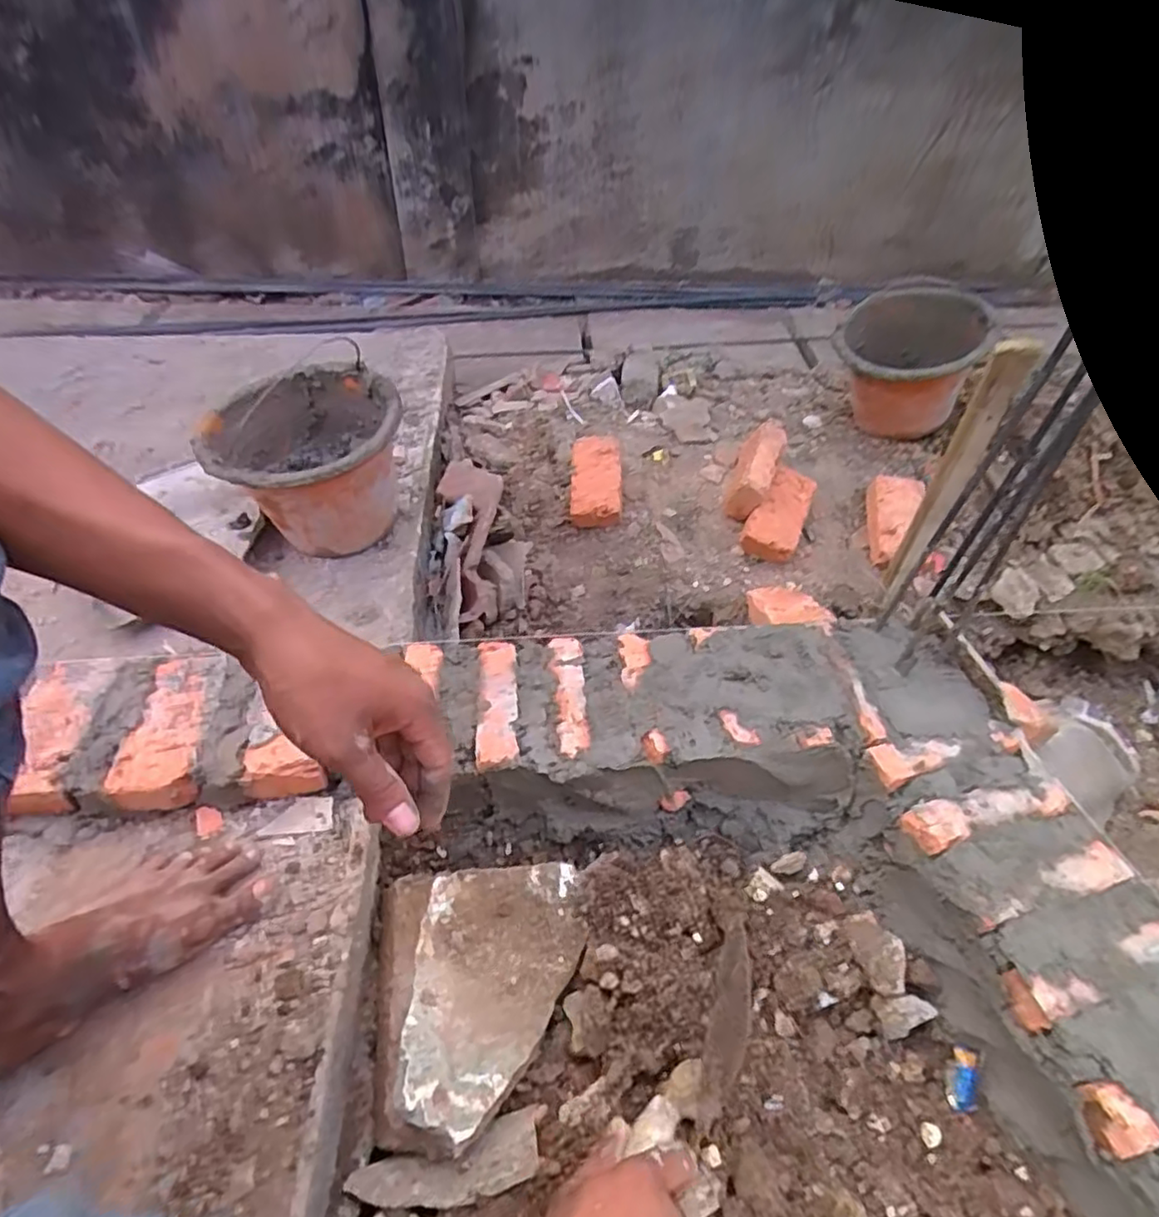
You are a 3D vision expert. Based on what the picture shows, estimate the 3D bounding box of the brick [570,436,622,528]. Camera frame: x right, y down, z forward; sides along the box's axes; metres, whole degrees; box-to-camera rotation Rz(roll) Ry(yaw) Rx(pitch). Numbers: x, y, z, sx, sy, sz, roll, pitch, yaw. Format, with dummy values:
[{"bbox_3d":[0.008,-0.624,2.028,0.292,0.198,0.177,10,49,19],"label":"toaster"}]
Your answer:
[{"bbox_3d":[0.025,-0.206,1.049,0.081,0.048,0.161,0,65,-2],"label":"brick"}]

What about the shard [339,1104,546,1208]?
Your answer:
[{"bbox_3d":[-0.100,0.433,0.508,0.145,0.010,0.049,-8,27,-17],"label":"shard"}]

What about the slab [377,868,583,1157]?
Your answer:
[{"bbox_3d":[-0.084,0.337,0.574,0.179,0.050,0.209,9,48,-22],"label":"slab"}]

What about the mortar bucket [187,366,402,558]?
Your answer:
[{"bbox_3d":[-0.348,-0.183,0.862,0.228,0.177,0.228,1,46,-1],"label":"mortar bucket"}]

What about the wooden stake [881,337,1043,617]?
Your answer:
[{"bbox_3d":[0.359,-0.108,0.655,0.030,0.320,0.045,26,50,22],"label":"wooden stake"}]

